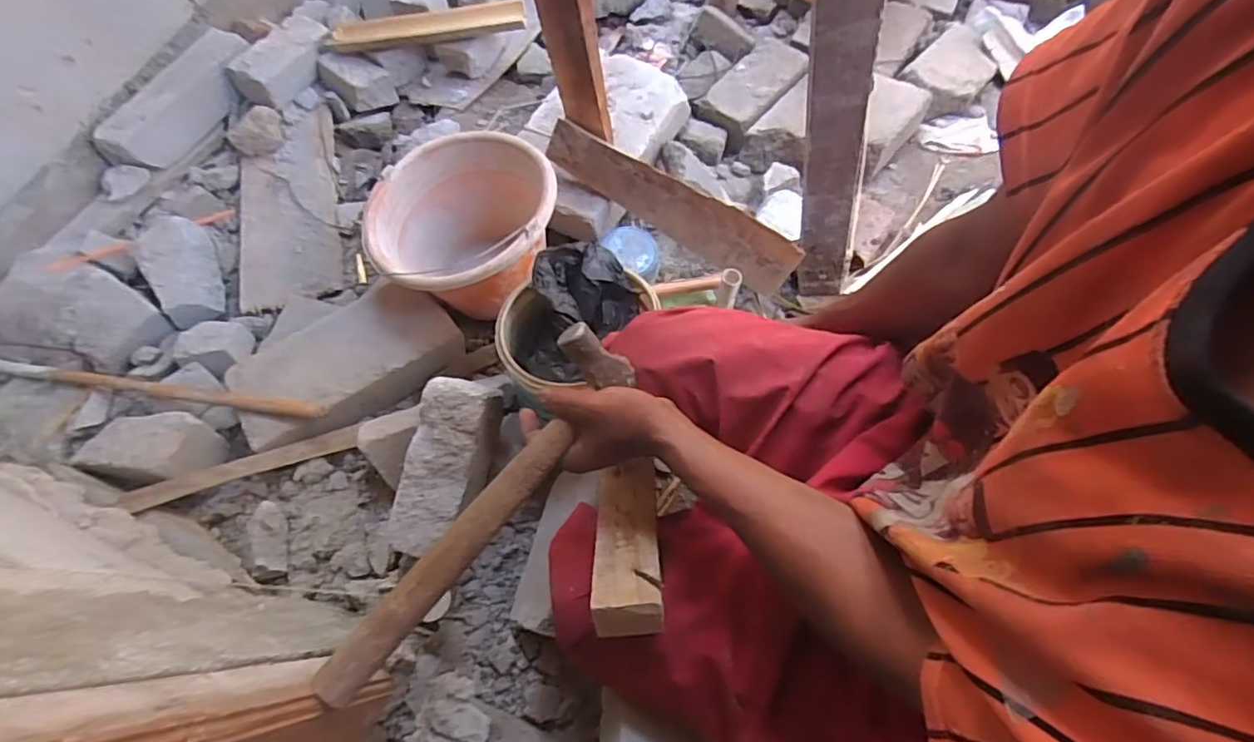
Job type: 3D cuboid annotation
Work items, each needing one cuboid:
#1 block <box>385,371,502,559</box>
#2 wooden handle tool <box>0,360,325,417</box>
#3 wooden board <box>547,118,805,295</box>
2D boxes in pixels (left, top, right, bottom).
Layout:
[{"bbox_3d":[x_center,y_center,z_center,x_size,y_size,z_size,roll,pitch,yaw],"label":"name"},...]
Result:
[{"bbox_3d":[-0.204,0.108,0.692,0.093,0.076,0.201,22,91,9],"label":"block"},{"bbox_3d":[-0.654,0.015,0.783,0.553,0.049,0.022,9,69,4],"label":"wooden handle tool"},{"bbox_3d":[0.063,-0.236,0.853,0.382,0.084,0.019,31,37,2],"label":"wooden board"}]

